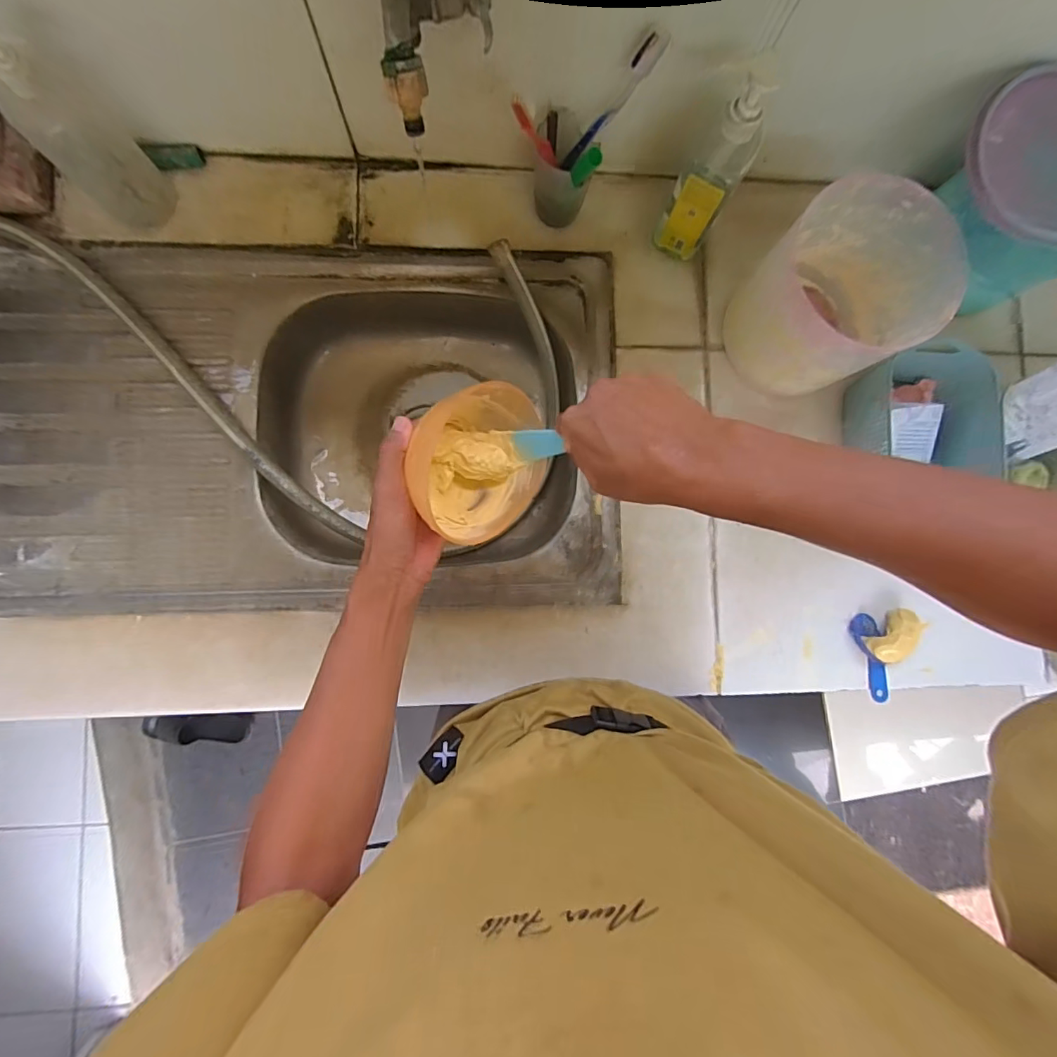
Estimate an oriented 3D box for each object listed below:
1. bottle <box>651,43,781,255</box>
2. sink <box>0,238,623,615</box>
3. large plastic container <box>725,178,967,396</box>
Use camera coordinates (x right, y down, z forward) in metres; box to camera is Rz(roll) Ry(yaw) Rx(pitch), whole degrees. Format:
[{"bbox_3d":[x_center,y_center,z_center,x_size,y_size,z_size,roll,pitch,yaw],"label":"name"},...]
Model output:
[{"bbox_3d":[0.179,-0.342,0.494,0.063,0.185,0.061,23,85,-3],"label":"bottle"},{"bbox_3d":[-0.263,-0.108,0.596,0.709,0.135,0.390,0,86,-5],"label":"sink"},{"bbox_3d":[0.302,-0.230,0.516,0.159,0.152,0.152,0,86,-5],"label":"large plastic container"}]

